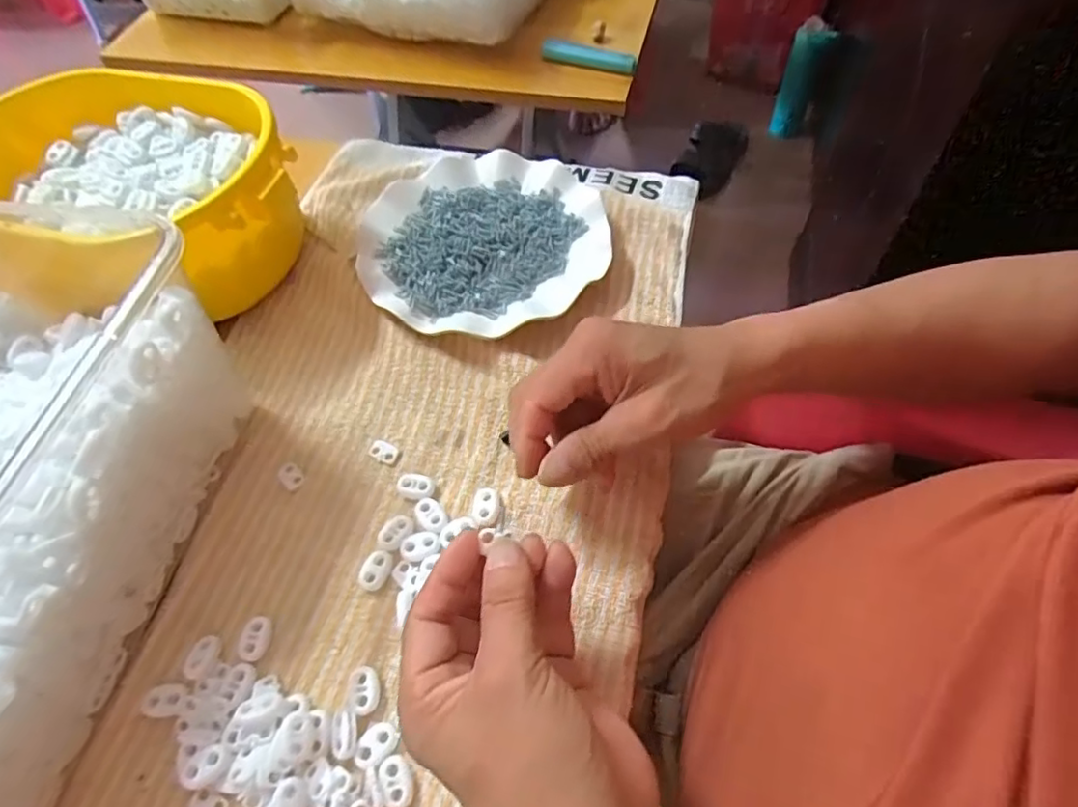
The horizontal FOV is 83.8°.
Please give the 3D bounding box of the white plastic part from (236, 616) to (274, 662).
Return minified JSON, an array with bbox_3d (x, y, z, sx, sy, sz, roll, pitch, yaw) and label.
[{"bbox_3d":[-0.152,0.125,0.321,0.016,0.004,0.022,-2,57,3],"label":"white plastic part"}]

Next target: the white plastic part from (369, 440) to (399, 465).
[{"bbox_3d":[-0.098,0.029,0.378,0.020,0.004,0.012,24,62,18],"label":"white plastic part"}]

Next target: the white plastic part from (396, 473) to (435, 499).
[{"bbox_3d":[-0.074,0.050,0.362,0.023,0.006,0.016,14,59,12],"label":"white plastic part"}]

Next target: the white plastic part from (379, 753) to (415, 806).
[{"bbox_3d":[-0.066,0.176,0.280,0.014,0.004,0.023,-20,58,-8],"label":"white plastic part"}]

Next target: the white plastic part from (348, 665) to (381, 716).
[{"bbox_3d":[-0.088,0.145,0.304,0.015,0.006,0.023,-18,58,-7],"label":"white plastic part"}]

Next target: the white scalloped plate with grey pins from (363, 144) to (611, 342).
[{"bbox_3d":[-0.040,-0.123,0.457,0.179,0.024,0.178,-2,57,3],"label":"white scalloped plate with grey pins"}]

